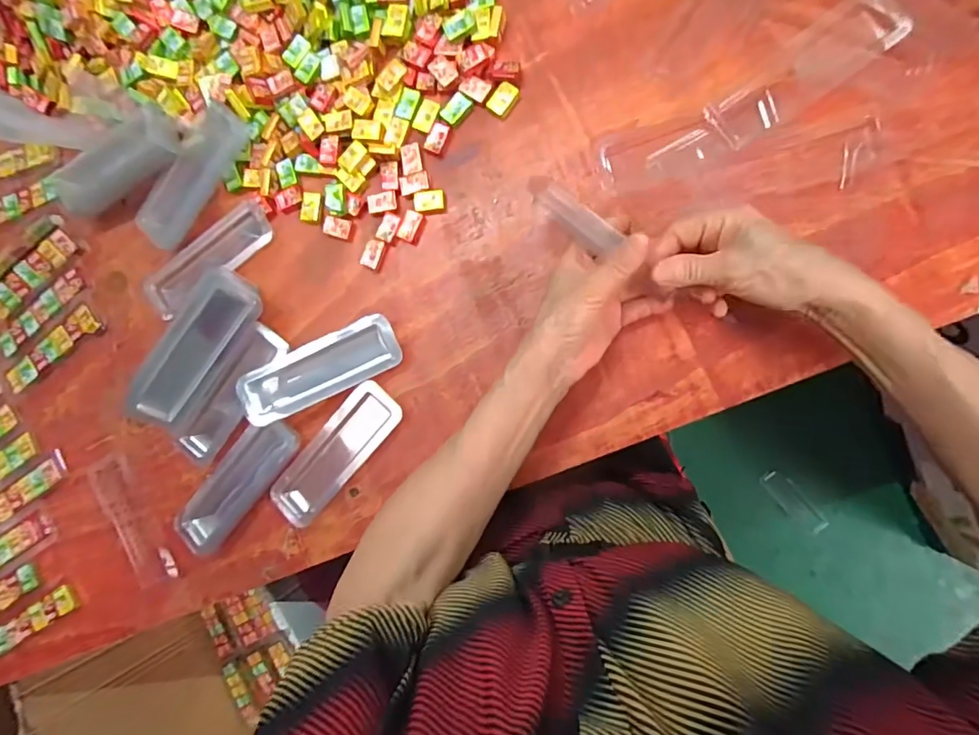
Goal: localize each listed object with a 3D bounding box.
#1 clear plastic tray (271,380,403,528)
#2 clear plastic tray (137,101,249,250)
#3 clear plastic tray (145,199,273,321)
[{"bbox_3d":[-0.132,0.075,0.433,0.048,0.019,0.140,43,96,7],"label":"clear plastic tray"},{"bbox_3d":[-0.273,-0.174,0.455,0.045,0.017,0.134,37,95,8],"label":"clear plastic tray"},{"bbox_3d":[-0.260,-0.100,0.463,0.137,0.012,0.047,-34,84,8],"label":"clear plastic tray"}]

